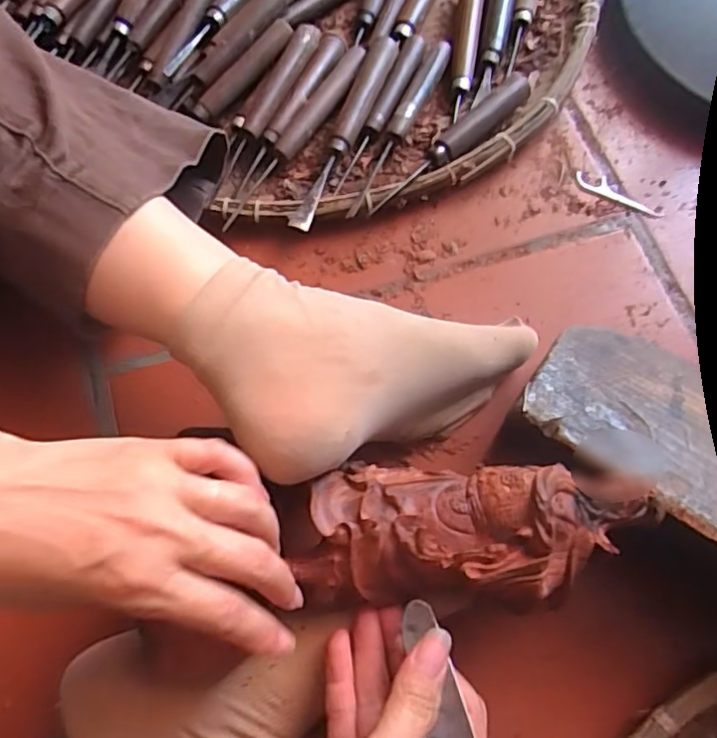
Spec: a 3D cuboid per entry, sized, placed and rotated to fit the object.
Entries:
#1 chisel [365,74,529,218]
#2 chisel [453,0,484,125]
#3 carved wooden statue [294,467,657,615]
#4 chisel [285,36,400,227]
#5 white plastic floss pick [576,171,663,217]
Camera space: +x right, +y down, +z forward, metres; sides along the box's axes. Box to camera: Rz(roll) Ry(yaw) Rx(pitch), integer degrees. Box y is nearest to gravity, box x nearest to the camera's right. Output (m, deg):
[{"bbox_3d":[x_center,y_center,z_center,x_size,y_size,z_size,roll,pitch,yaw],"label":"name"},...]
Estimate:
[{"bbox_3d":[0.072,-0.170,0.473,0.170,0.023,0.015,-43,76,-14],"label":"chisel"},{"bbox_3d":[0.093,-0.290,0.526,0.023,0.019,0.168,11,70,4],"label":"chisel"},{"bbox_3d":[0.053,0.079,0.305,0.165,0.039,0.066,-6,70,7],"label":"carved wooden statue"},{"bbox_3d":[-0.009,-0.183,0.477,0.018,0.016,0.182,21,71,7],"label":"chisel"},{"bbox_3d":[0.202,-0.137,0.485,0.070,0.004,0.014,29,72,10],"label":"white plastic floss pick"}]

